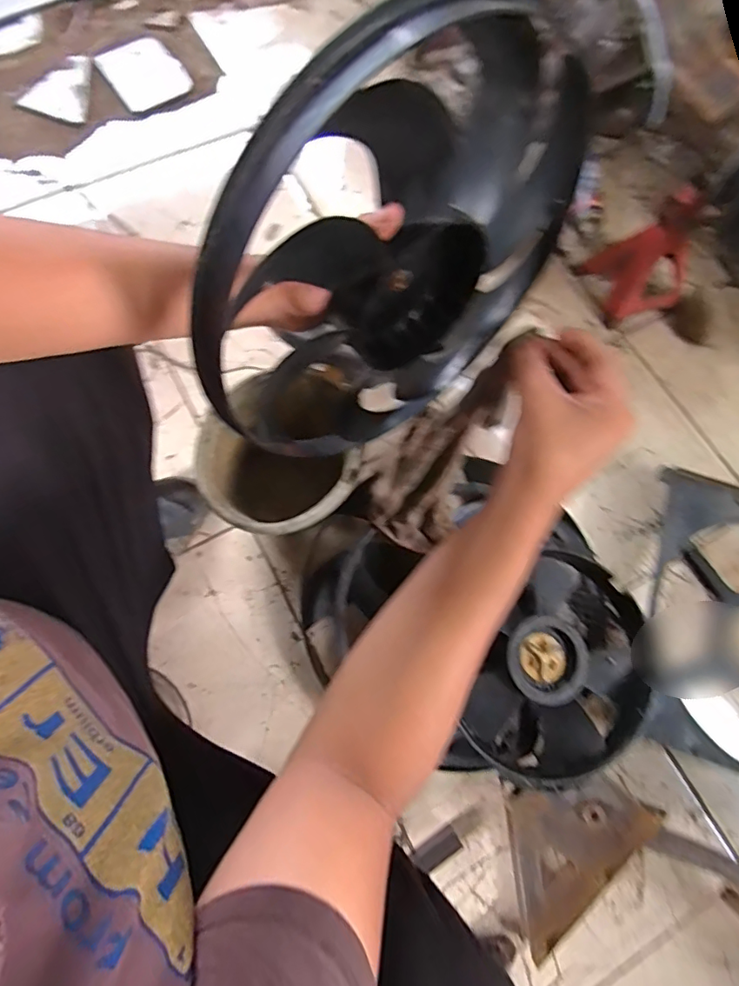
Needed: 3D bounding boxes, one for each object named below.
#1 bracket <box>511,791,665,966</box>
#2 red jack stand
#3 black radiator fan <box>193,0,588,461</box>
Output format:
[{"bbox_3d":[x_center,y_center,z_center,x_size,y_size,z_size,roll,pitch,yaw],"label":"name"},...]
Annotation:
[{"bbox_3d":[0.264,0.472,0.697,0.231,0.056,0.137,-39,69,-8],"label":"bracket"},{"bbox_3d":[0.526,-0.444,0.927,0.175,0.241,0.143,-17,75,-7],"label":"red jack stand"},{"bbox_3d":[0.028,-0.171,0.413,0.351,0.337,0.068,-37,77,-9],"label":"black radiator fan"}]

